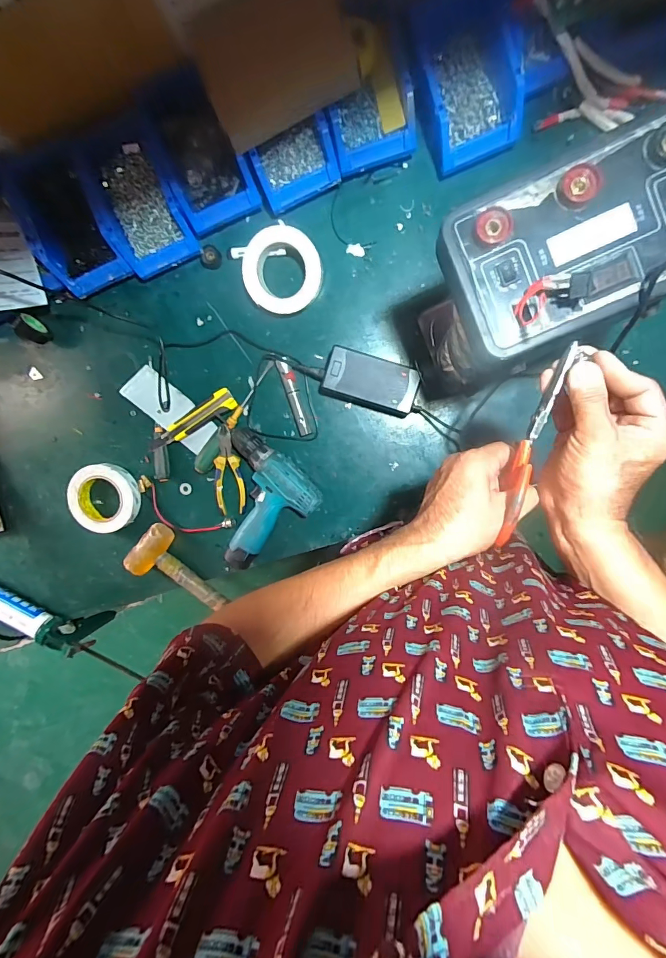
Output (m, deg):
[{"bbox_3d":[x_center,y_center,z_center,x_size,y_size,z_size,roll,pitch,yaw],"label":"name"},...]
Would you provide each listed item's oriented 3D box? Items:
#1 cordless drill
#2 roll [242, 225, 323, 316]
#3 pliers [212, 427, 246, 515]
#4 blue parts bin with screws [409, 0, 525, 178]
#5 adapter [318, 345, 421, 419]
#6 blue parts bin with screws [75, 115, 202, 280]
[{"bbox_3d":[-0.139,0.038,0.691,0.183,0.057,0.196,38,100,-1],"label":"cordless drill"},{"bbox_3d":[-0.077,-0.320,0.622,0.116,0.037,0.117,1,98,5],"label":"roll"},{"bbox_3d":[-0.175,-0.012,0.687,0.048,0.025,0.150,2,98,5],"label":"pliers"},{"bbox_3d":[0.187,-0.534,0.551,0.117,0.071,0.163,-16,96,7],"label":"blue parts bin with screws"},{"bbox_3d":[0.059,-0.154,0.648,0.147,0.048,0.077,18,99,3],"label":"adapter"},{"bbox_3d":[-0.298,-0.427,0.627,0.114,0.073,0.188,-23,95,8],"label":"blue parts bin with screws"}]

